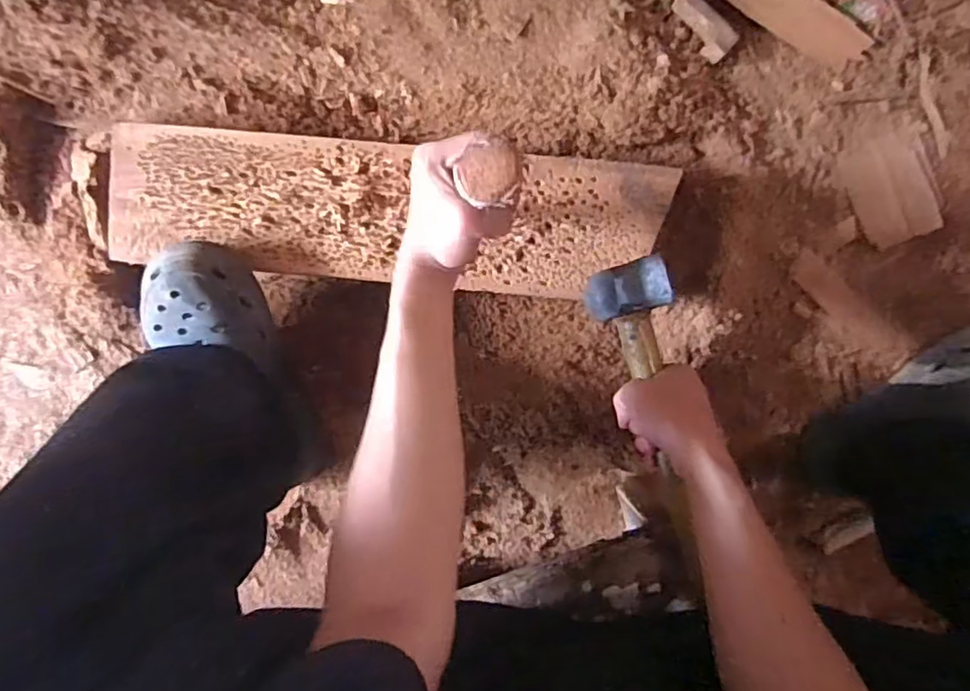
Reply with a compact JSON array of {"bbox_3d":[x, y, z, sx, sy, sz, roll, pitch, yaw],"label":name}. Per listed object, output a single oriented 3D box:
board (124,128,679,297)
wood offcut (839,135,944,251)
[{"bbox_3d":[-0.084,-0.119,0.567,0.486,0.017,0.123,4,98,-2],"label":"board"},{"bbox_3d":[0.414,-0.158,0.643,0.081,0.016,0.110,-27,99,1],"label":"wood offcut"}]

